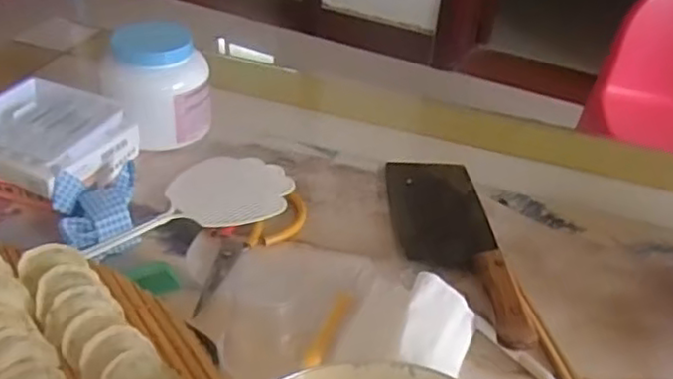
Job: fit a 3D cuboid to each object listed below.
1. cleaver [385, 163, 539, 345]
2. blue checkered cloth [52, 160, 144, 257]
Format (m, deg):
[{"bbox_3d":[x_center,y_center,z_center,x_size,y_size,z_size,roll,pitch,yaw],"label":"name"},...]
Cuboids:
[{"bbox_3d":[0.116,0.052,0.691,0.098,0.029,0.285,3,36,-6],"label":"cleaver"},{"bbox_3d":[-0.230,0.017,0.663,0.082,0.041,0.095,-12,40,-25],"label":"blue checkered cloth"}]

